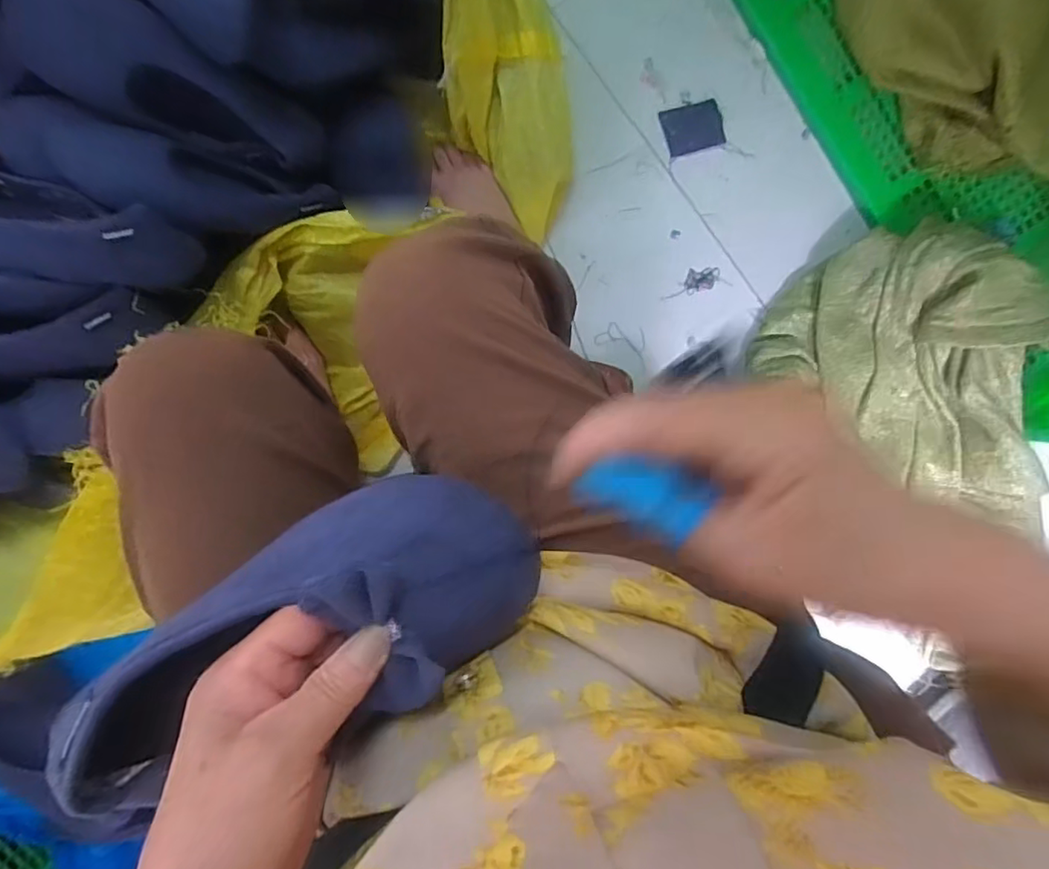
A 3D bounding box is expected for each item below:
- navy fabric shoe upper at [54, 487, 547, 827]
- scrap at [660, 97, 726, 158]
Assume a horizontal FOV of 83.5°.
[{"bbox_3d":[-0.099,0.091,0.266,0.218,0.054,0.091,-24,95,-6],"label":"navy fabric shoe upper"},{"bbox_3d":[0.224,-0.405,0.777,0.078,0.004,0.058,-17,95,-2],"label":"scrap"}]

